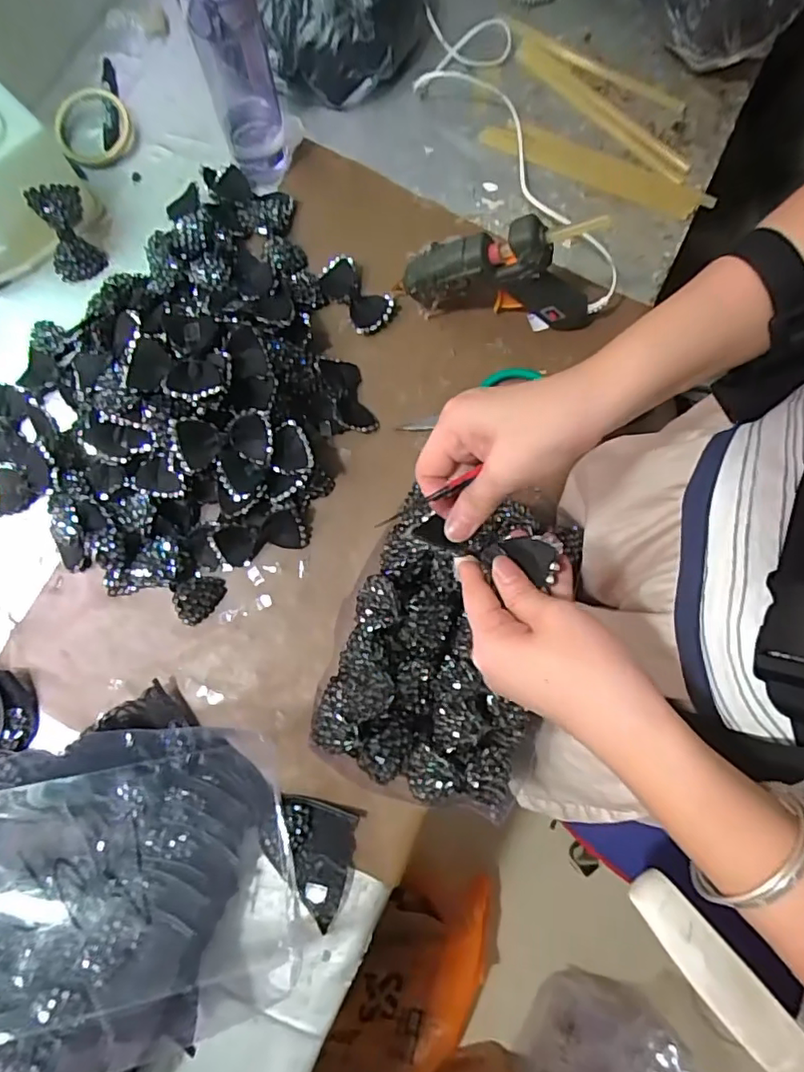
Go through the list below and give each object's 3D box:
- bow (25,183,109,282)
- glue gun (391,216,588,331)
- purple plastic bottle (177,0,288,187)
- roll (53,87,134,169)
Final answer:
[{"bbox_3d":[-0.375,-0.340,0.637,0.051,0.028,0.093,-12,120,-2],"label":"bow"},{"bbox_3d":[0.110,-0.272,0.595,0.225,0.140,0.044,10,80,1],"label":"glue gun"},{"bbox_3d":[-0.174,-0.488,0.597,0.069,0.217,0.077,-14,80,-3],"label":"purple plastic bottle"},{"bbox_3d":[-0.375,-0.497,0.691,0.090,0.020,0.096,0,80,0],"label":"roll"}]

